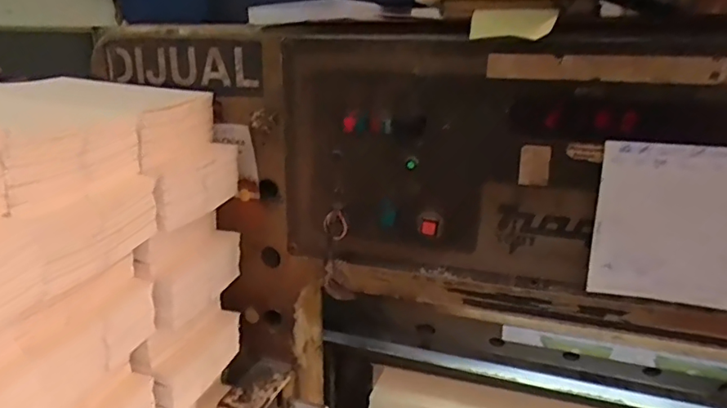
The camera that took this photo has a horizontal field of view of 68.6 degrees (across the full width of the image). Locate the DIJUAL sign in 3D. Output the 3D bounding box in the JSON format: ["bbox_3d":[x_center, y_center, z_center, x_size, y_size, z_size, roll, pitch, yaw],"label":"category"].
[{"bbox_3d":[-0.236,-0.181,0.692,0.231,0.072,0.007,5,19,16],"label":"DIJUAL sign"}]

